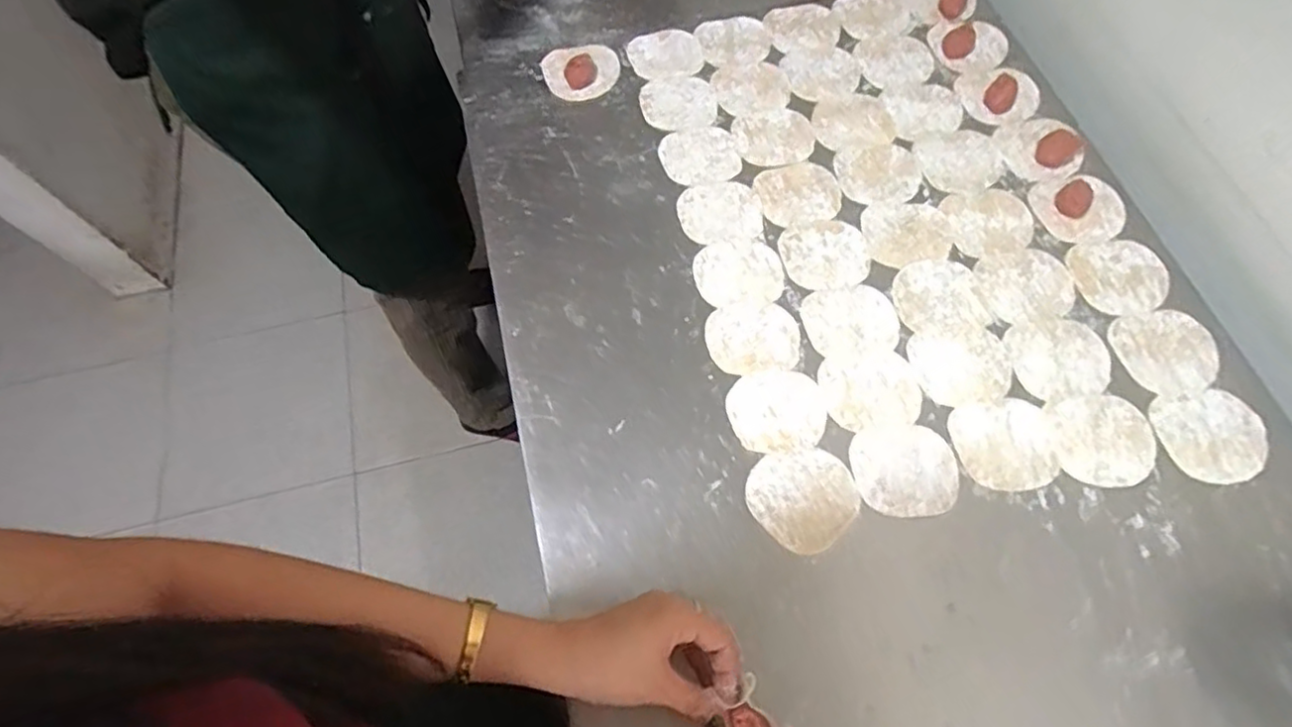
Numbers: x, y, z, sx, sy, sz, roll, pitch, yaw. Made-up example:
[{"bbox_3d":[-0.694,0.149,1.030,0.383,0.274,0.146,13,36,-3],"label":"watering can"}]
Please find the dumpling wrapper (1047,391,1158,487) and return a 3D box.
[{"bbox_3d":[0.367,0.061,0.532,0.082,0.004,0.075,-1,66,2],"label":"dumpling wrapper"}]

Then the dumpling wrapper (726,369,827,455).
[{"bbox_3d":[0.108,0.039,0.548,0.078,0.004,0.071,-1,66,2],"label":"dumpling wrapper"}]

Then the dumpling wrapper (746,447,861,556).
[{"bbox_3d":[0.123,0.103,0.517,0.080,0.004,0.078,-1,66,2],"label":"dumpling wrapper"}]

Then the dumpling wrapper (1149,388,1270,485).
[{"bbox_3d":[0.455,0.058,0.530,0.083,0.004,0.074,-10,66,-2],"label":"dumpling wrapper"}]

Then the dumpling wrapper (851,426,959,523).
[{"bbox_3d":[0.204,0.085,0.524,0.079,0.004,0.074,-1,66,2],"label":"dumpling wrapper"}]

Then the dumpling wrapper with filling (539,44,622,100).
[{"bbox_3d":[-0.070,-0.319,0.722,0.081,0.017,0.073,-17,67,-5],"label":"dumpling wrapper with filling"}]

